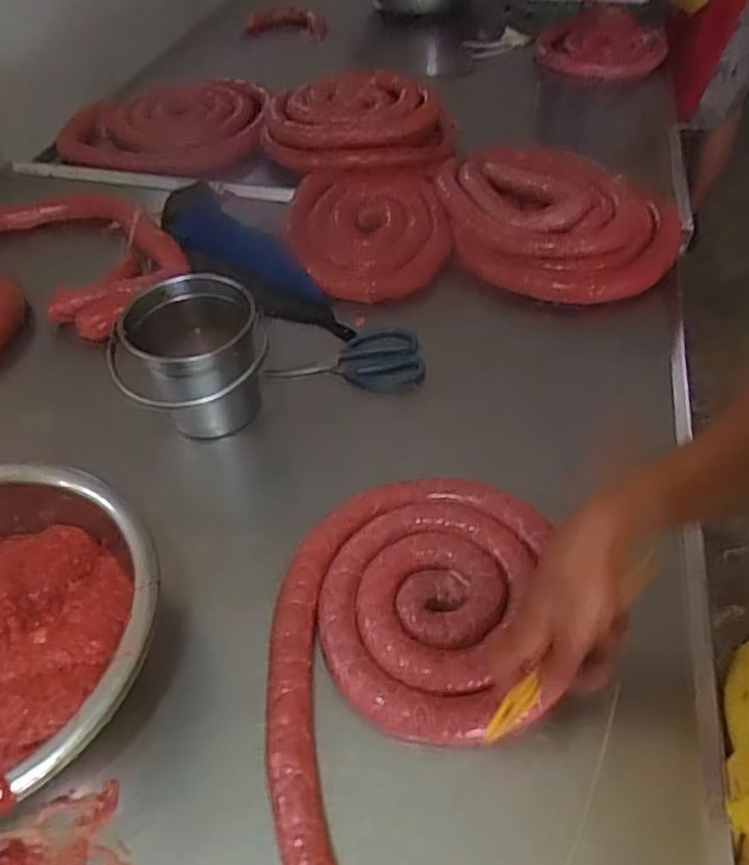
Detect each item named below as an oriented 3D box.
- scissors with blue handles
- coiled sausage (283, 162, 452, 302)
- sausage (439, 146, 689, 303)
[{"bbox_3d":[-0.037,-0.085,0.844,0.191,0.018,0.103,-11,50,-8],"label":"scissors with blue handles"},{"bbox_3d":[-0.015,-0.300,1.005,0.232,0.045,0.297,-5,49,-4],"label":"coiled sausage"},{"bbox_3d":[0.270,-0.313,0.977,0.332,0.085,0.320,-5,49,-3],"label":"sausage"}]

